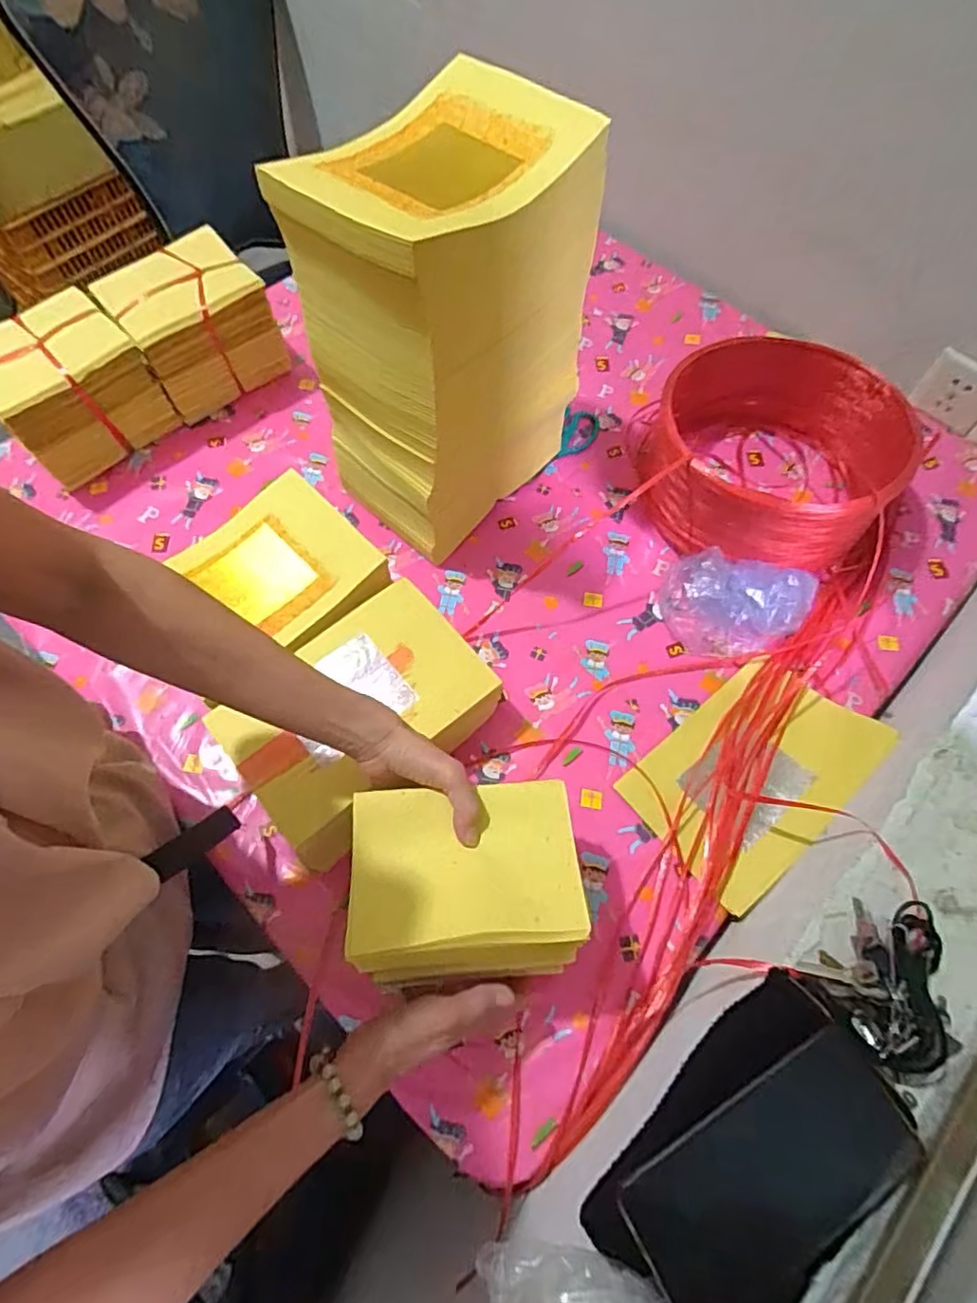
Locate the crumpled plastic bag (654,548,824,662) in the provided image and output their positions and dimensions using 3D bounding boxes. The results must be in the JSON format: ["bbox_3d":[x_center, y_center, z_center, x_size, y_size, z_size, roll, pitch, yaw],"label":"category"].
[{"bbox_3d":[0.269,-0.052,0.647,0.159,0.069,0.099,13,67,5],"label":"crumpled plastic bag"}]

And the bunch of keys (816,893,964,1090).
[{"bbox_3d":[0.269,0.220,0.395,0.079,0.042,0.110,12,67,4],"label":"bunch of keys"}]

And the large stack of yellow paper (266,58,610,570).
[{"bbox_3d":[-0.042,-0.304,0.610,0.251,0.341,0.181,-39,72,-16],"label":"large stack of yellow paper"}]

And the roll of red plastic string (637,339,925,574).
[{"bbox_3d":[0.313,-0.219,0.688,0.248,0.128,0.246,0,66,-1],"label":"roll of red plastic string"}]

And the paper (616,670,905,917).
[{"bbox_3d":[0.258,0.110,0.589,0.160,0.047,0.224,42,72,16],"label":"paper"}]

